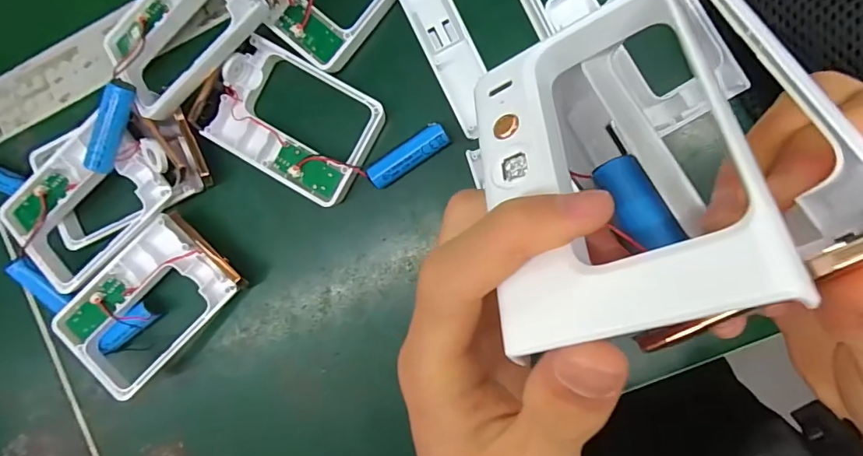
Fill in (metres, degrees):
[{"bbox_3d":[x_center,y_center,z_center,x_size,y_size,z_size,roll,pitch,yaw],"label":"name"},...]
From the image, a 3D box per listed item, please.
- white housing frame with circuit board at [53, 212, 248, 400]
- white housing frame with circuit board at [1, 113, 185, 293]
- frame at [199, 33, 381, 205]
[{"bbox_3d":[-0.170,0.043,0.288,0.068,0.029,0.102,44,98,5],"label":"white housing frame with circuit board"},{"bbox_3d":[-0.199,-0.020,0.283,0.113,0.026,0.066,-41,86,8],"label":"white housing frame with circuit board"},{"bbox_3d":[-0.080,-0.062,0.279,0.094,0.012,0.067,30,96,7],"label":"frame"}]

